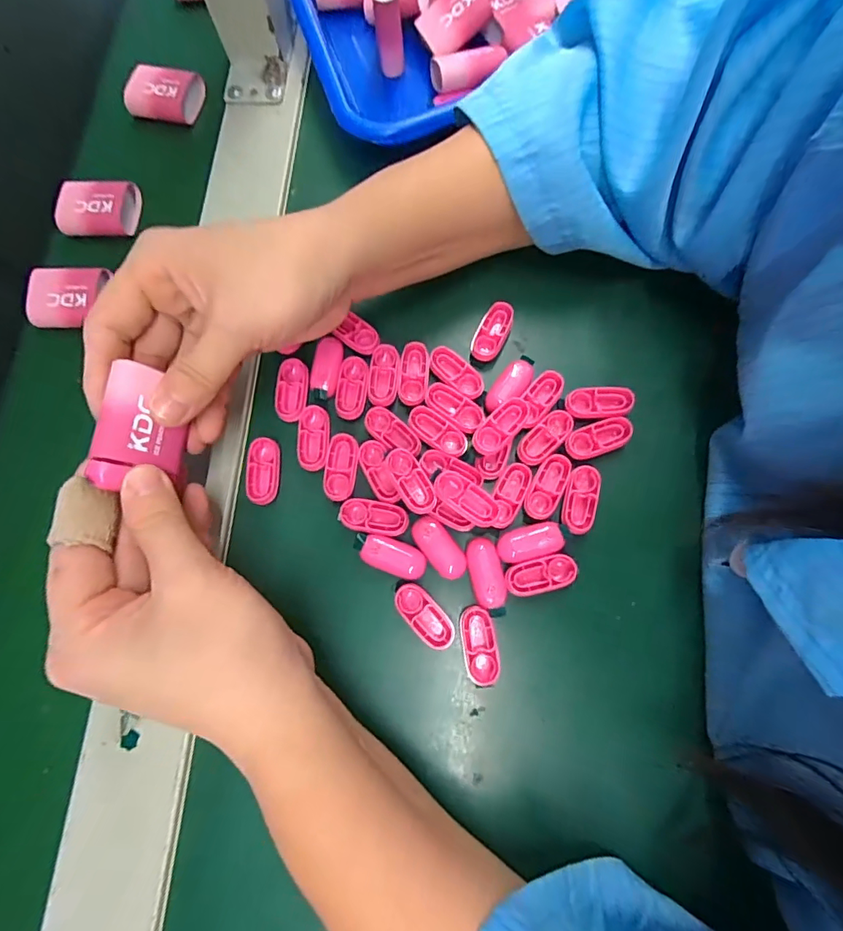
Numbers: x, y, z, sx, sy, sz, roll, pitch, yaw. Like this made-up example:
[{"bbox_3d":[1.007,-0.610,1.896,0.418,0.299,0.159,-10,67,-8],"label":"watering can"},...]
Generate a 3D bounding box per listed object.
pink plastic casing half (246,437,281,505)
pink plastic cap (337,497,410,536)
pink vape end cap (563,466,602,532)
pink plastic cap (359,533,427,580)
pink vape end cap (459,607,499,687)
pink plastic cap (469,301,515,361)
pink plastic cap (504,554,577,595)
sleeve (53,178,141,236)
[{"bbox_3d":[-0.081,0.002,0.239,0.016,0.004,0.034,2,75,-12],"label":"pink plastic casing half"},{"bbox_3d":[-0.024,0.025,0.231,0.034,0.004,0.016,11,76,5],"label":"pink plastic cap"},{"bbox_3d":[0.080,0.017,0.234,0.016,0.006,0.034,14,76,6],"label":"pink vape end cap"},{"bbox_3d":[-0.014,0.045,0.228,0.031,0.004,0.016,19,77,7],"label":"pink plastic cap"},{"bbox_3d":[0.027,0.084,0.218,0.015,0.006,0.034,-10,75,-1],"label":"pink vape end cap"},{"bbox_3d":[0.040,-0.074,0.258,0.016,0.008,0.033,26,77,8],"label":"pink plastic cap"},{"bbox_3d":[0.057,0.053,0.225,0.035,0.005,0.015,-14,75,-2],"label":"pink plastic cap"},{"bbox_3d":[-0.203,-0.160,0.291,0.044,0.014,0.035,2,75,2],"label":"sleeve"}]

